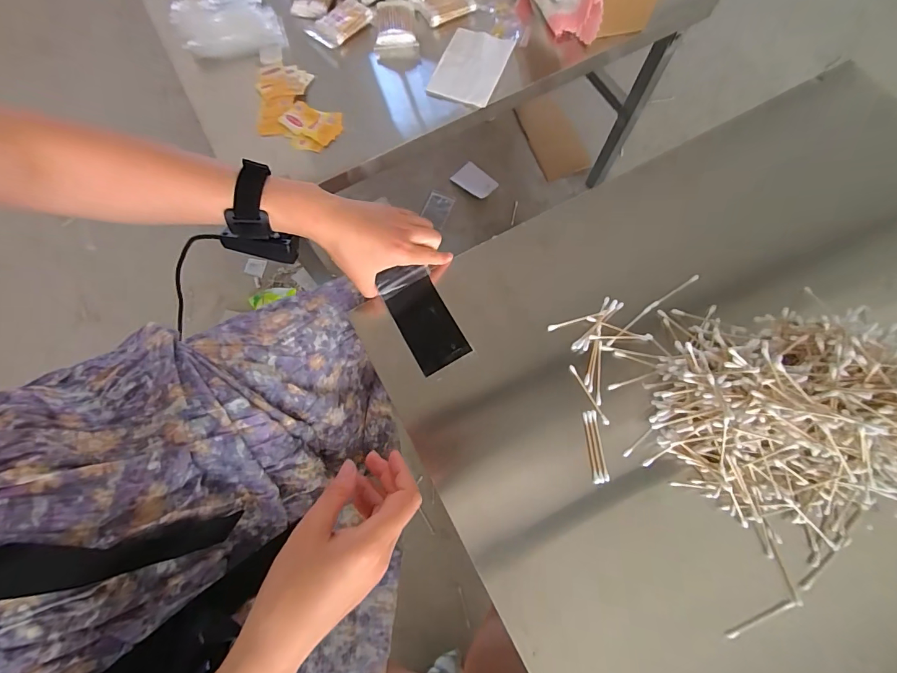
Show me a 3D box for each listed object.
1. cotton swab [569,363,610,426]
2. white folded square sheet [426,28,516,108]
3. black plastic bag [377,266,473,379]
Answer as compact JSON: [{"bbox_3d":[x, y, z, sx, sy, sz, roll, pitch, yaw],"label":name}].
[{"bbox_3d":[0.152,0.062,0.439,0.007,0.008,0.072,-26,75,-7],"label":"cotton swab"},{"bbox_3d":[0.033,-0.391,0.583,0.092,0.011,0.134,21,75,7],"label":"white folded square sheet"},{"bbox_3d":[-0.028,-0.021,0.462,0.061,0.016,0.120,-26,82,-12],"label":"black plastic bag"}]

